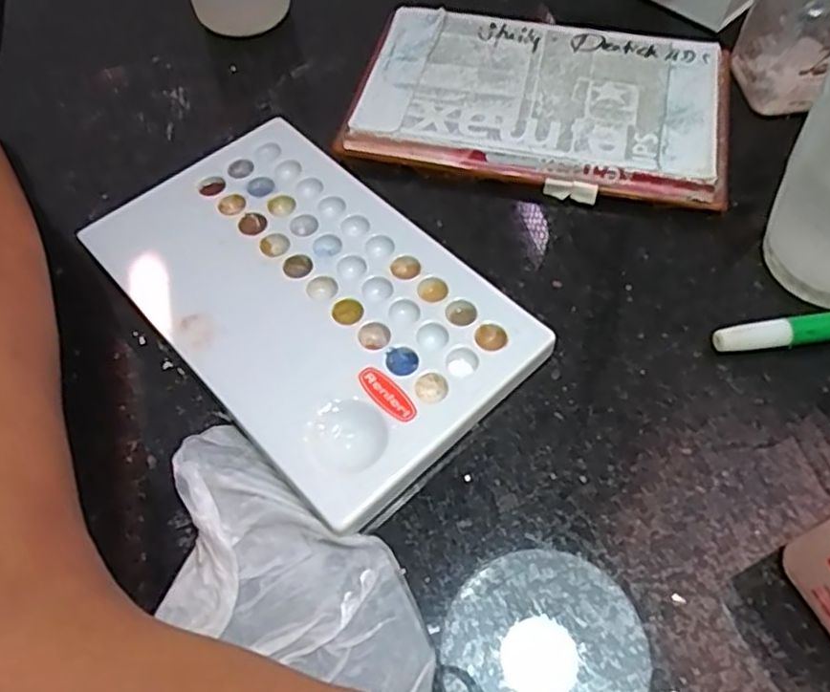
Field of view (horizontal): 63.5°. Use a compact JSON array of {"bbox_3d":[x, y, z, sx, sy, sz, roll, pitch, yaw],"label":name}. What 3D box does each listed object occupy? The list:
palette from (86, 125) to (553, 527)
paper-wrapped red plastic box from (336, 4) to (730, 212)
[{"bbox_3d":[-0.039,-0.017,0.235,0.092,0.012,0.151,-40,66,-20],"label":"palette"},{"bbox_3d":[0.052,-0.102,0.280,0.148,0.014,0.088,10,60,8],"label":"paper-wrapped red plastic box"}]

